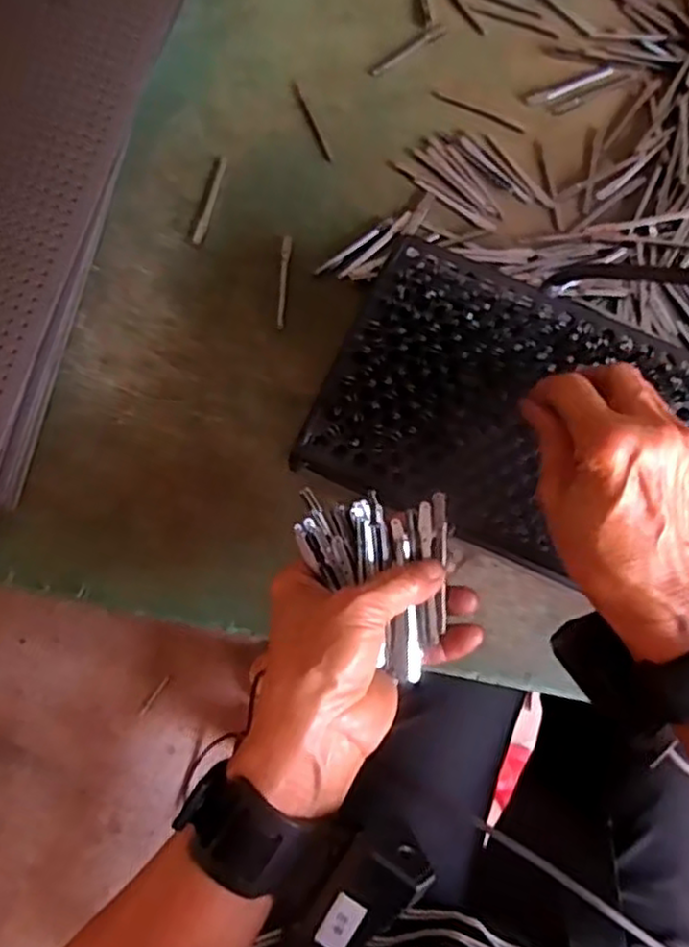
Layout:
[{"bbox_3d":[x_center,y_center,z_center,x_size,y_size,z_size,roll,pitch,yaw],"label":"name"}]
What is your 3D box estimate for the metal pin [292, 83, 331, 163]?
[{"bbox_3d":[-0.024,-0.252,0.501,0.005,0.004,0.072,-22,79,-4],"label":"metal pin"}]

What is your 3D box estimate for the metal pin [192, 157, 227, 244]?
[{"bbox_3d":[-0.094,-0.192,0.493,0.007,0.004,0.069,14,79,3],"label":"metal pin"}]

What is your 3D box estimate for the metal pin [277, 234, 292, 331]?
[{"bbox_3d":[-0.041,-0.129,0.472,0.006,0.004,0.066,4,79,1],"label":"metal pin"}]

